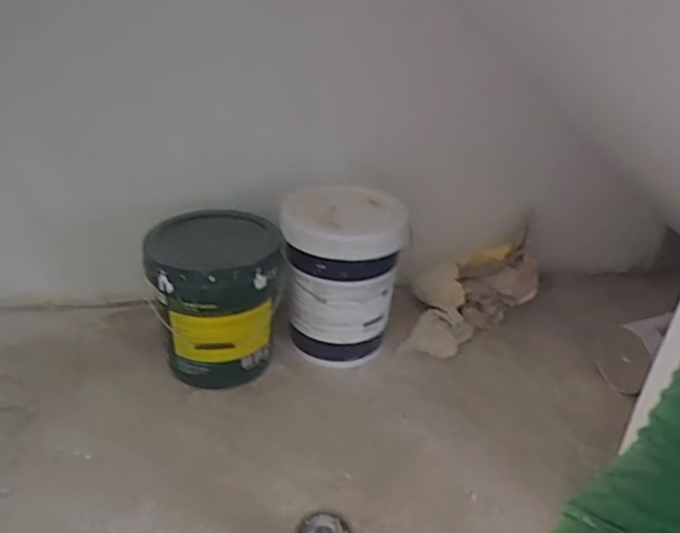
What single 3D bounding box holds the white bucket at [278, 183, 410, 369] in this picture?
[{"bbox_3d":[-0.006,0.042,1.550,0.295,0.420,0.276,2,31,-5],"label":"white bucket"}]

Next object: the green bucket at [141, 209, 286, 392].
[{"bbox_3d":[-0.303,0.090,1.478,0.303,0.348,0.300,-2,31,-11],"label":"green bucket"}]

